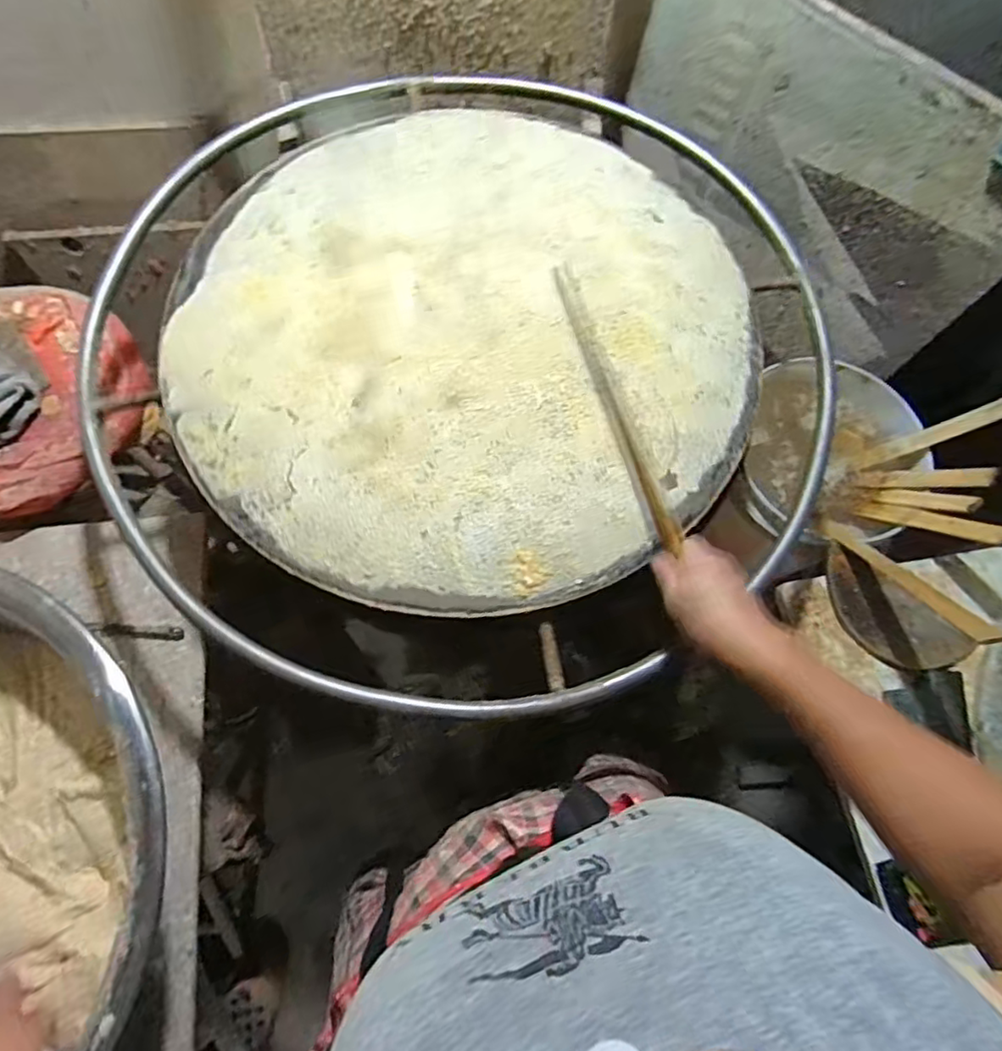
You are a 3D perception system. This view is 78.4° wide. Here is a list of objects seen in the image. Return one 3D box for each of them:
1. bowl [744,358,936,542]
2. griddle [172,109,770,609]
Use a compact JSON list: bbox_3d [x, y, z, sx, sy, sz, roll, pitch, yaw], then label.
[{"bbox_3d":[0.472,-0.098,0.874,0.233,0.086,0.270,18,70,4],"label":"bowl"},{"bbox_3d":[-0.026,-0.221,0.673,0.592,0.022,0.618,1,69,-3],"label":"griddle"}]

